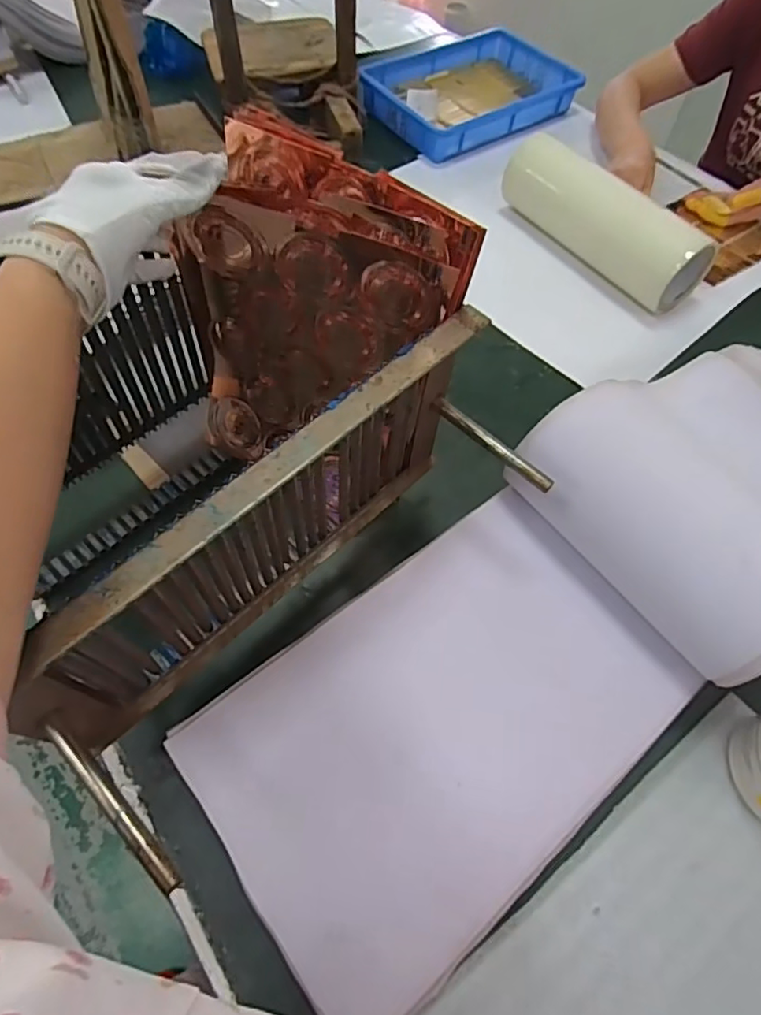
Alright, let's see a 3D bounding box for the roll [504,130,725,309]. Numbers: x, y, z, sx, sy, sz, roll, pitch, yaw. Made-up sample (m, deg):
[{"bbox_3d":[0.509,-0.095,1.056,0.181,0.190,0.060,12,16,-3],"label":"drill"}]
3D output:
[{"bbox_3d":[0.314,-0.408,0.781,0.087,0.102,0.317,-30,64,-18],"label":"roll"}]

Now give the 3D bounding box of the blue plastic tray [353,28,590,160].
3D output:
[{"bbox_3d":[0.159,-0.774,1.022,0.373,0.061,0.284,-33,65,-20],"label":"blue plastic tray"}]

